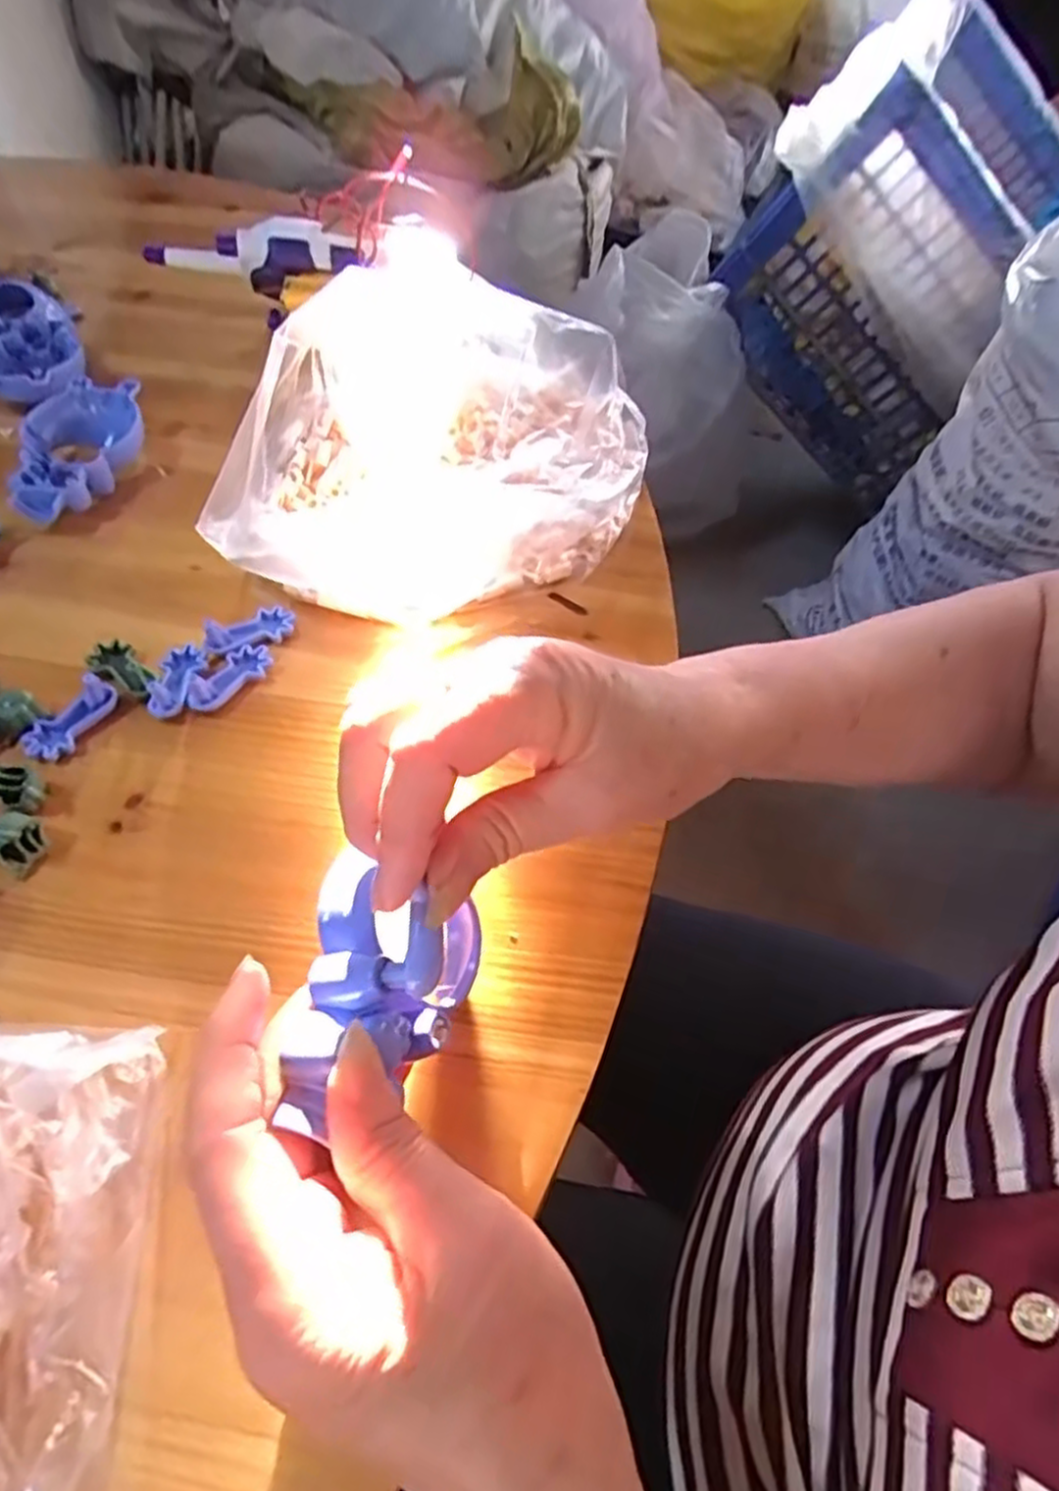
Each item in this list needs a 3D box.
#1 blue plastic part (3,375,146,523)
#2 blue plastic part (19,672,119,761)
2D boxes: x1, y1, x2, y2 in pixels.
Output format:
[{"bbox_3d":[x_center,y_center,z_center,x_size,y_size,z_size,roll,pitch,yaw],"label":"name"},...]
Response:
[{"bbox_3d":[-0.243,-0.159,0.402,0.060,0.026,0.098,-10,55,-10],"label":"blue plastic part"},{"bbox_3d":[-0.189,-0.013,0.300,0.018,0.013,0.039,21,56,12],"label":"blue plastic part"}]

